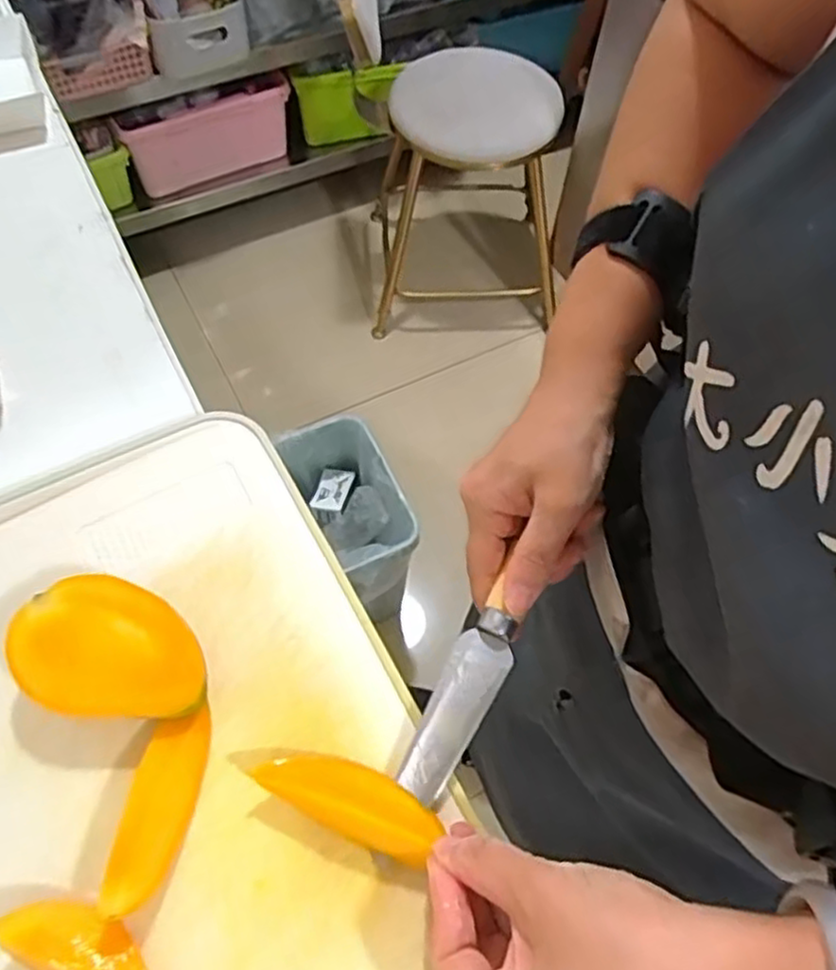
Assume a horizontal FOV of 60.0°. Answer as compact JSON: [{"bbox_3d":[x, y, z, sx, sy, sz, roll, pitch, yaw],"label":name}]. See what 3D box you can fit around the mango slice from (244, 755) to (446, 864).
[{"bbox_3d":[-0.031,0.136,0.315,0.080,0.012,0.029,20,61,9],"label":"mango slice"}]

